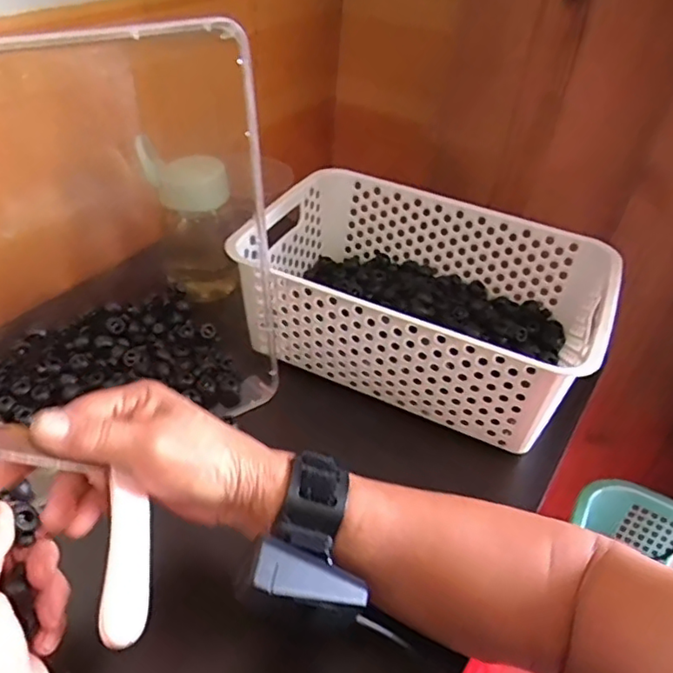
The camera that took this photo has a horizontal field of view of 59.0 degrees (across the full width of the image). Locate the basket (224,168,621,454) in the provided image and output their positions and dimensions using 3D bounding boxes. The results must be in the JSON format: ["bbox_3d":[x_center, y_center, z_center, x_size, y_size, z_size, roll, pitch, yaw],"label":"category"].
[{"bbox_3d":[0.075,-0.040,0.549,0.302,0.104,0.212,19,42,15],"label":"basket"}]

